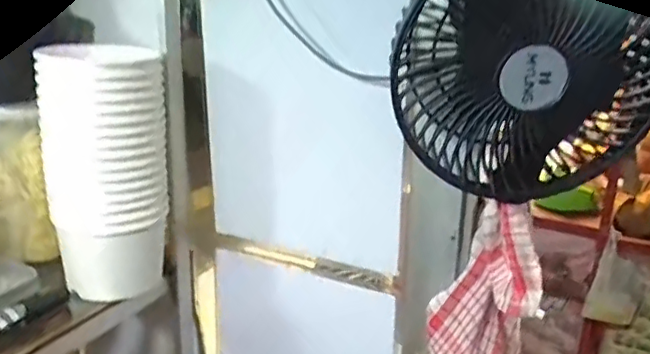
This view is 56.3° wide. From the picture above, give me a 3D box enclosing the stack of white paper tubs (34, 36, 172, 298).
[{"bbox_3d":[-0.202,-0.003,0.569,0.113,0.223,0.108,-6,19,-22],"label":"stack of white paper tubs"}]

